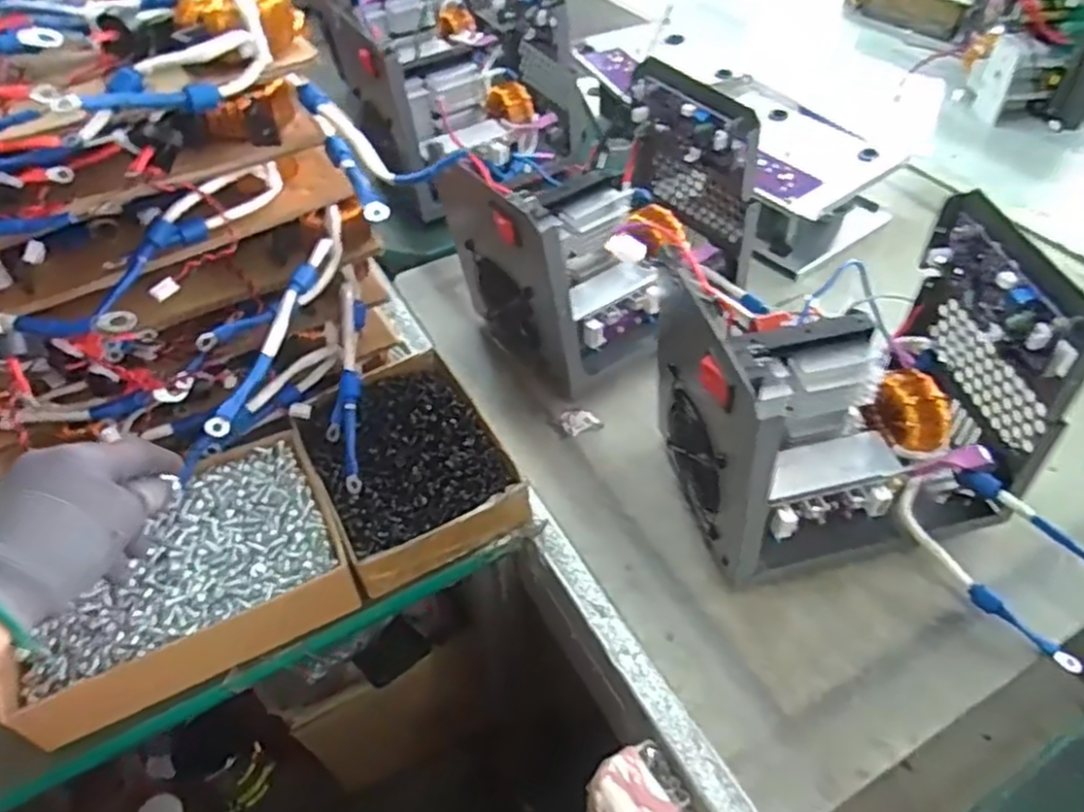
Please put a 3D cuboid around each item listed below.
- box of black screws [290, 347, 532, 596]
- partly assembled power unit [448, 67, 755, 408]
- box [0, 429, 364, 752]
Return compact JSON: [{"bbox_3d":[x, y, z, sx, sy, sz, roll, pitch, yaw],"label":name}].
[{"bbox_3d":[-0.103,0.043,0.566,0.132,0.049,0.174,-24,51,-17],"label":"box of black screws"},{"bbox_3d":[0.055,-0.148,0.636,0.234,0.184,0.161,-27,52,-19],"label":"partly assembled power unit"},{"bbox_3d":[-0.247,0.115,0.503,0.207,0.042,0.140,-23,50,-16],"label":"box"}]

